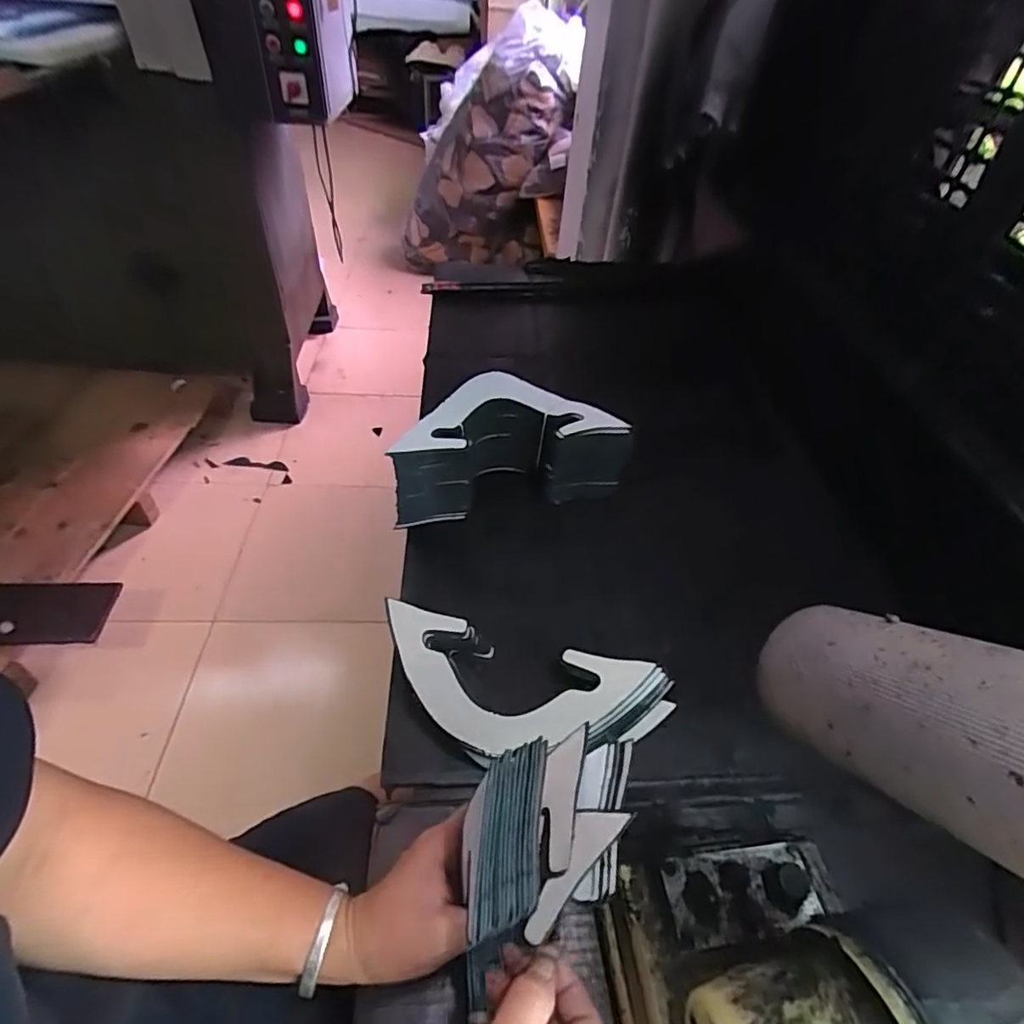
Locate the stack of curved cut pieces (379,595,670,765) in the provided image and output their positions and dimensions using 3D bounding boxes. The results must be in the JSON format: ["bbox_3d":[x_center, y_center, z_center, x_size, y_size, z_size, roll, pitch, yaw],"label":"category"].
[{"bbox_3d":[0.000,0.167,0.518,0.268,0.041,0.119,13,45,7],"label":"stack of curved cut pieces"}]

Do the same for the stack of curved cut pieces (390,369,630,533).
[{"bbox_3d":[-0.008,-0.080,0.707,0.275,0.125,0.109,-6,46,-12],"label":"stack of curved cut pieces"}]

